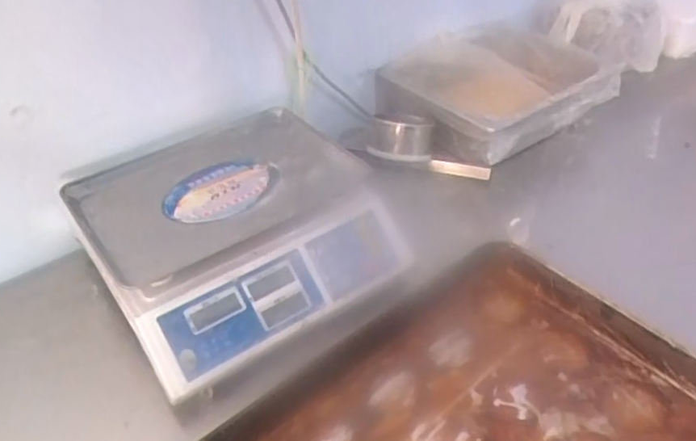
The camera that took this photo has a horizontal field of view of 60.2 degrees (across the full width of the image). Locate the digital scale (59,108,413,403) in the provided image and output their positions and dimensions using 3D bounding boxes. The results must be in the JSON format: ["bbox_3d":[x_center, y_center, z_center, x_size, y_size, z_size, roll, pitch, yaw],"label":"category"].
[{"bbox_3d":[-0.146,0.003,0.775,0.344,0.111,0.333,-26,46,-26],"label":"digital scale"}]

